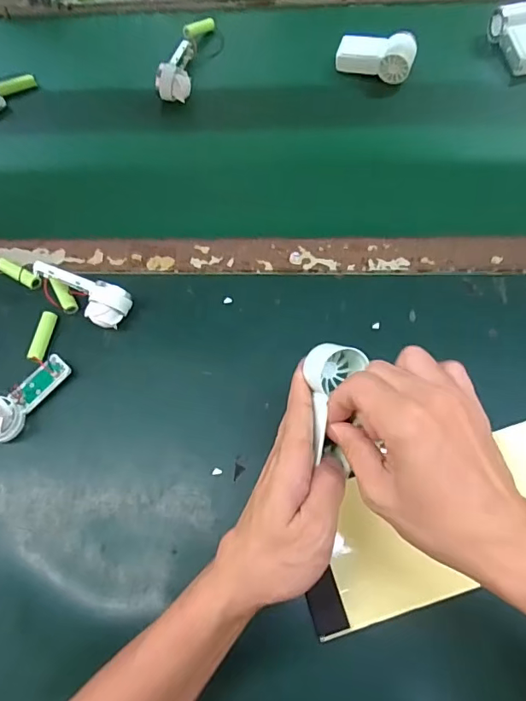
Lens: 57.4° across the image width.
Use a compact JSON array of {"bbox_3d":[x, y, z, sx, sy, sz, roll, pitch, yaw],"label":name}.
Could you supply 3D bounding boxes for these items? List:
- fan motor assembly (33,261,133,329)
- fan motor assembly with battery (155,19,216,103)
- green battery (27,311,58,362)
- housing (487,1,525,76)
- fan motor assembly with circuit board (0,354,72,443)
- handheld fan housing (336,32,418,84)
[{"bbox_3d":[-0.175,-0.053,0.467,0.093,0.036,0.040,23,86,-7],"label":"fan motor assembly"},{"bbox_3d":[-0.096,-0.379,0.615,0.036,0.037,0.143,12,68,8],"label":"fan motor assembly with battery"},{"bbox_3d":[-0.215,-0.014,0.468,0.014,0.014,0.051,7,68,6],"label":"green battery"},{"bbox_3d":[0.316,-0.388,0.598,0.053,0.035,0.086,-4,67,1],"label":"housing"},{"bbox_3d":[-0.220,0.041,0.439,0.032,0.033,0.092,31,72,15],"label":"fan motor assembly with circuit board"},{"bbox_3d":[0.141,-0.369,0.598,0.091,0.036,0.043,20,70,11],"label":"handheld fan housing"}]

